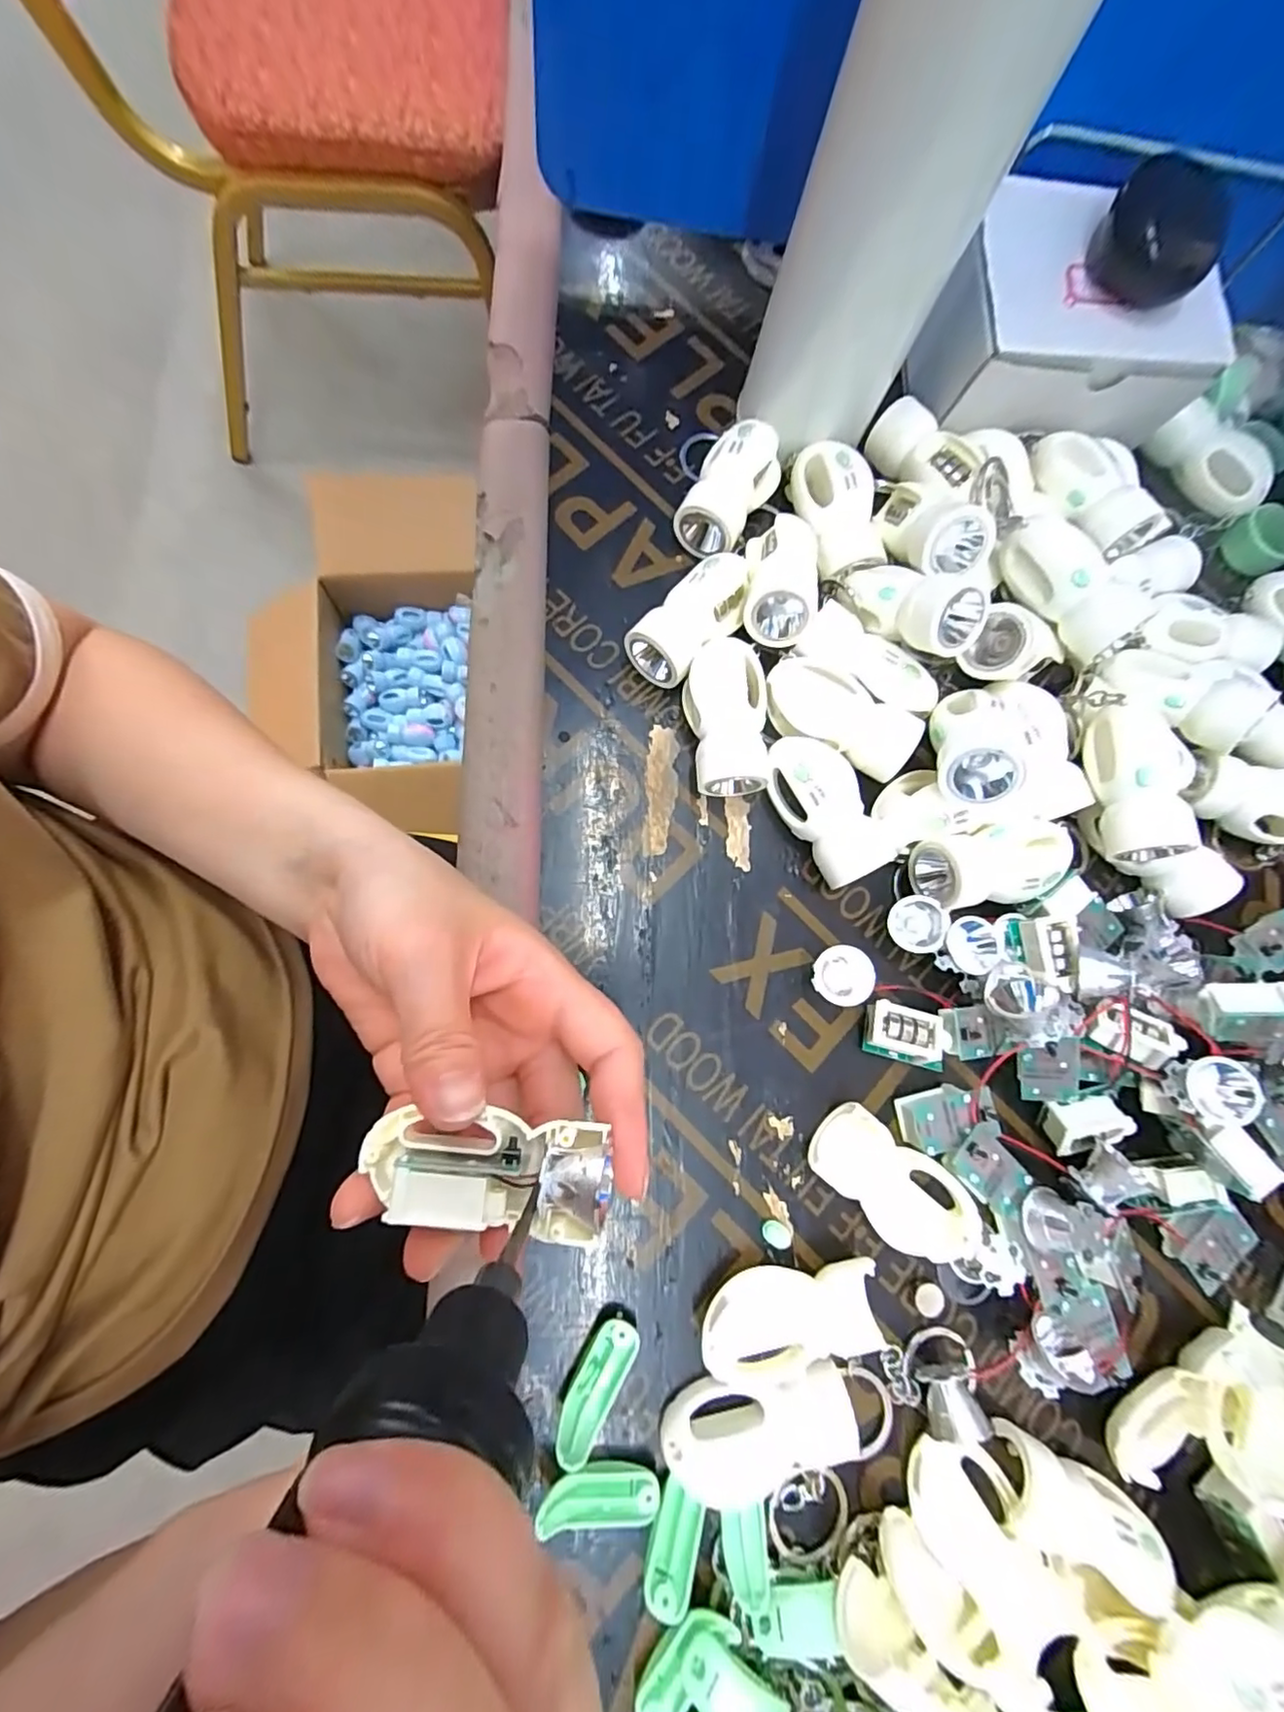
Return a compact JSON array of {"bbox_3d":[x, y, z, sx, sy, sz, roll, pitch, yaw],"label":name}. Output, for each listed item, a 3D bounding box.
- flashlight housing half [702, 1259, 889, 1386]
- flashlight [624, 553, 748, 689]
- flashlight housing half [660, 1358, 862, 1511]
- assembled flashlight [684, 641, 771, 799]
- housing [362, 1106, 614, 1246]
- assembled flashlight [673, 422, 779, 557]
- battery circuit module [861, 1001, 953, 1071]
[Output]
[{"bbox_3d":[0.054,0.169,0.216,0.063,0.011,0.034,-3,79,-7],"label":"flashlight housing half"},{"bbox_3d":[0.024,-0.103,0.263,0.028,0.025,0.061,45,77,4],"label":"flashlight"},{"bbox_3d":[0.042,0.201,0.206,0.067,0.009,0.035,-7,79,-8],"label":"flashlight housing half"},{"bbox_3d":[0.036,-0.060,0.259,0.034,0.023,0.064,2,78,-6],"label":"assembled flashlight"},{"bbox_3d":[-0.042,0.085,0.157,0.065,0.012,0.028,7,78,0],"label":"housing"},{"bbox_3d":[0.041,-0.169,0.277,0.029,0.026,0.057,33,77,1],"label":"assembled flashlight"},{"bbox_3d":[0.106,0.072,0.241,0.034,0.014,0.021,17,77,-3],"label":"battery circuit module"}]

